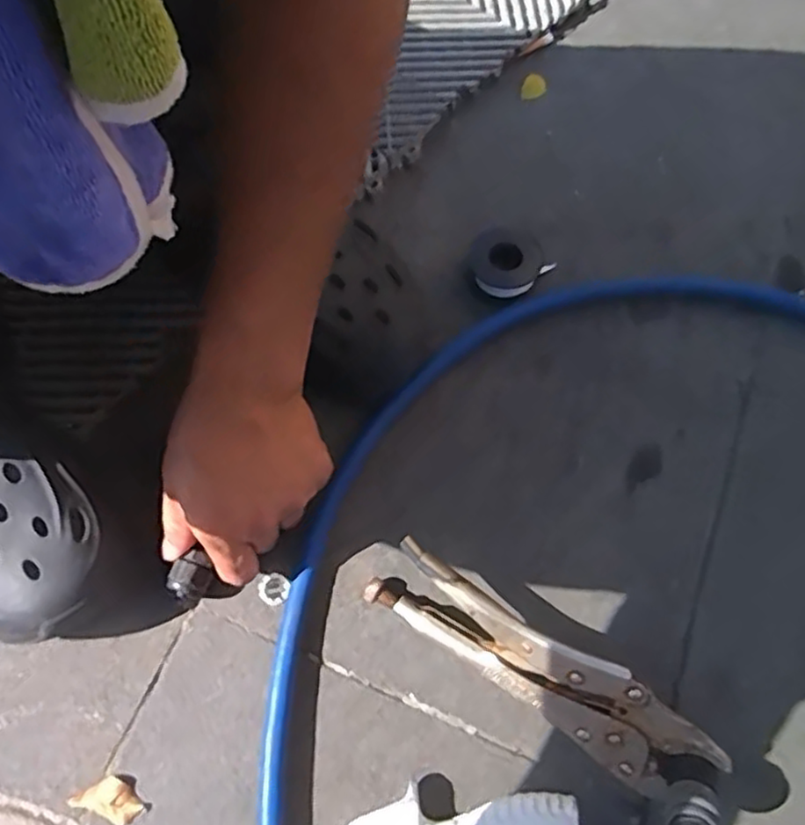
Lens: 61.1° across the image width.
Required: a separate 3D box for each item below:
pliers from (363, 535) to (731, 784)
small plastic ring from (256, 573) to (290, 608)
[{"bbox_3d":[0.082,0.153,0.412,0.210,0.017,0.060,32,109,11],"label":"pliers"},{"bbox_3d":[-0.084,0.116,0.446,0.020,0.010,0.020,1,66,-2],"label":"small plastic ring"}]

